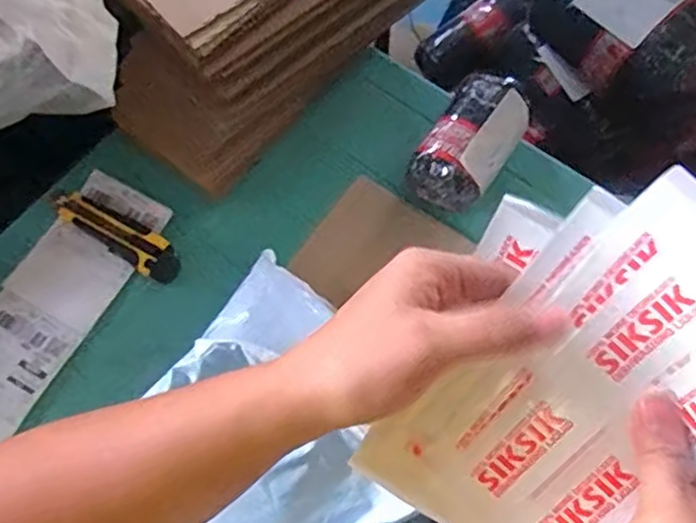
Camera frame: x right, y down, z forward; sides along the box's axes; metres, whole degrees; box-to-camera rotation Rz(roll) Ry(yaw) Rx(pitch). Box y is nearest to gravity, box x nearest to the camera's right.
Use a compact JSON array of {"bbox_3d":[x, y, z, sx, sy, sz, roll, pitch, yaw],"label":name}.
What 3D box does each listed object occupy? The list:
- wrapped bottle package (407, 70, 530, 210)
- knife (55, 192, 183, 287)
[{"bbox_3d":[0.123,-0.117,0.671,0.075,0.070,0.130,30,71,14],"label":"wrapped bottle package"},{"bbox_3d":[-0.229,-0.029,0.673,0.142,0.012,0.039,32,71,14],"label":"knife"}]

